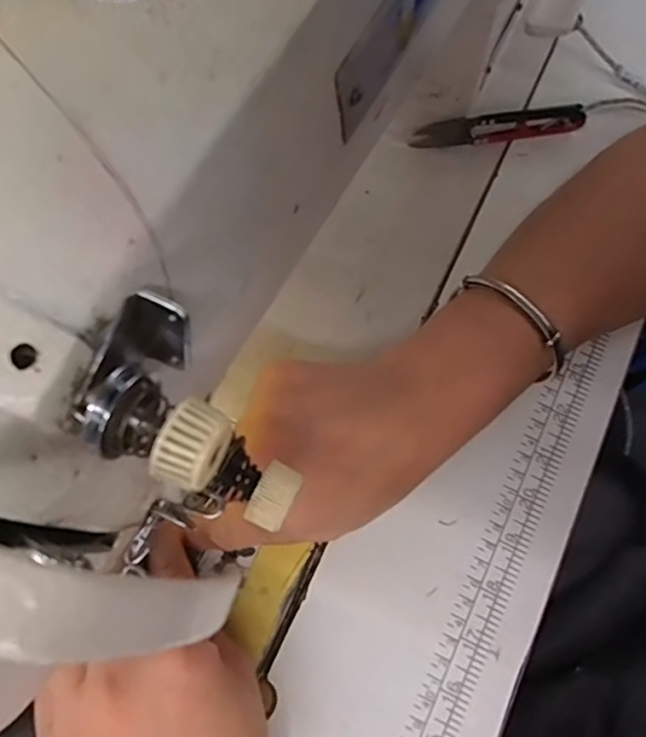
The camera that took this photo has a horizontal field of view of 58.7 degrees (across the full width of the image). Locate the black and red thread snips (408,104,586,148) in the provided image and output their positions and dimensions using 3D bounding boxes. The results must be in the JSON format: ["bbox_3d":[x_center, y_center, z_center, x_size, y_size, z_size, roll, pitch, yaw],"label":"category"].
[{"bbox_3d":[0.107,-0.147,0.348,0.103,0.020,0.008,-8,74,-2],"label":"black and red thread snips"}]

